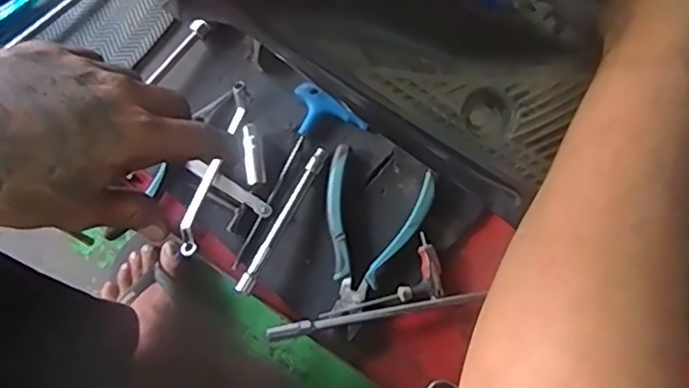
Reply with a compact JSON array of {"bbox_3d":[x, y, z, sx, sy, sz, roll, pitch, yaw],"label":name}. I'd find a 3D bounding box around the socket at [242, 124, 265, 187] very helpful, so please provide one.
[{"bbox_3d":[-0.094,-0.040,0.643,0.017,0.020,0.065,-10,77,-1],"label":"socket"}]

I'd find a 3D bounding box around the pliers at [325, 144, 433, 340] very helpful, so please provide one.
[{"bbox_3d":[0.019,0.048,0.614,0.101,0.021,0.172,16,77,5],"label":"pliers"}]

